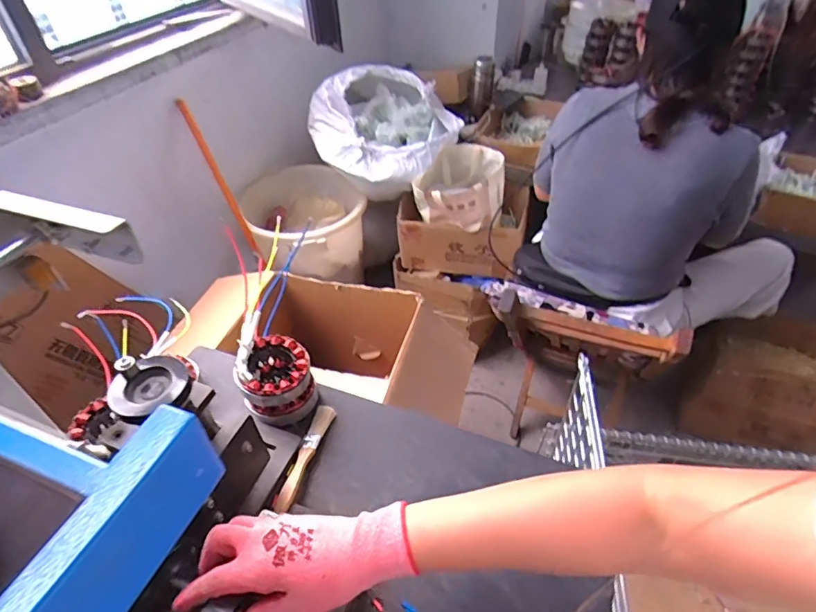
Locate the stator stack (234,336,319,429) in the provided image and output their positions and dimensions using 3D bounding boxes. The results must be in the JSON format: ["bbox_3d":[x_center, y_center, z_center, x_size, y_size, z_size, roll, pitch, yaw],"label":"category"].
[{"bbox_3d":[-0.162,0.089,0.619,0.083,0.077,0.084,-19,47,-16],"label":"stator stack"}]

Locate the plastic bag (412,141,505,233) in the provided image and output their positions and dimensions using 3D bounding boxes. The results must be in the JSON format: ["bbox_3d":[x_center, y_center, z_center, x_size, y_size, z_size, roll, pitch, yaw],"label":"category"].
[{"bbox_3d":[0.152,-0.349,1.431,0.243,0.175,0.210,9,46,12],"label":"plastic bag"}]

